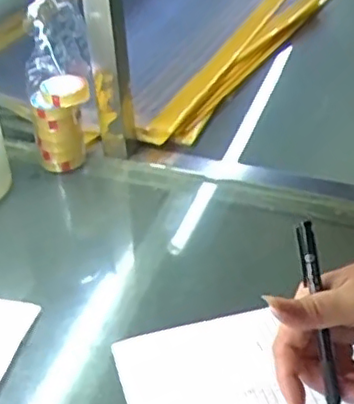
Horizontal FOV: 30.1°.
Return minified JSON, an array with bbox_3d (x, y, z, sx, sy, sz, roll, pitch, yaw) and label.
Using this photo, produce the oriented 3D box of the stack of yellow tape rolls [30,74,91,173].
[{"bbox_3d":[-0.122,-0.086,0.709,0.058,0.089,0.058,-5,39,-4],"label":"stack of yellow tape rolls"}]

